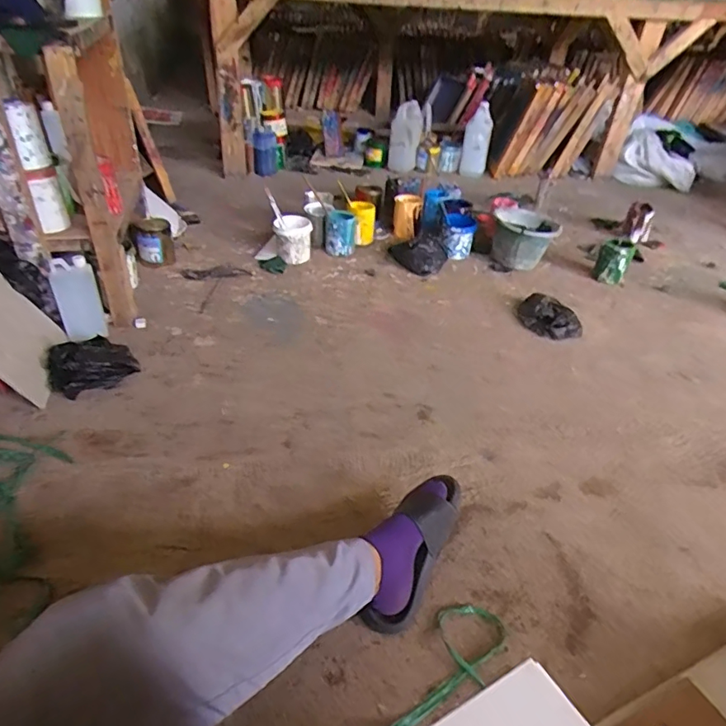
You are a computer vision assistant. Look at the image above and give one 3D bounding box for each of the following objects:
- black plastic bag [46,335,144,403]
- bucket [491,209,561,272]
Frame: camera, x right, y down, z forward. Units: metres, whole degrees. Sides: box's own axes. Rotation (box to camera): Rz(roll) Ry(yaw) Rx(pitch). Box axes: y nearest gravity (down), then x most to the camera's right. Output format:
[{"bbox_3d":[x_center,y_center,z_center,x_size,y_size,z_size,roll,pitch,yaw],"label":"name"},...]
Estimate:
[{"bbox_3d":[-0.643,-0.001,1.226,0.187,0.078,0.129,-23,43,-29],"label":"black plastic bag"},{"bbox_3d":[0.576,-0.438,1.844,0.227,0.151,0.229,10,38,11],"label":"bucket"}]

